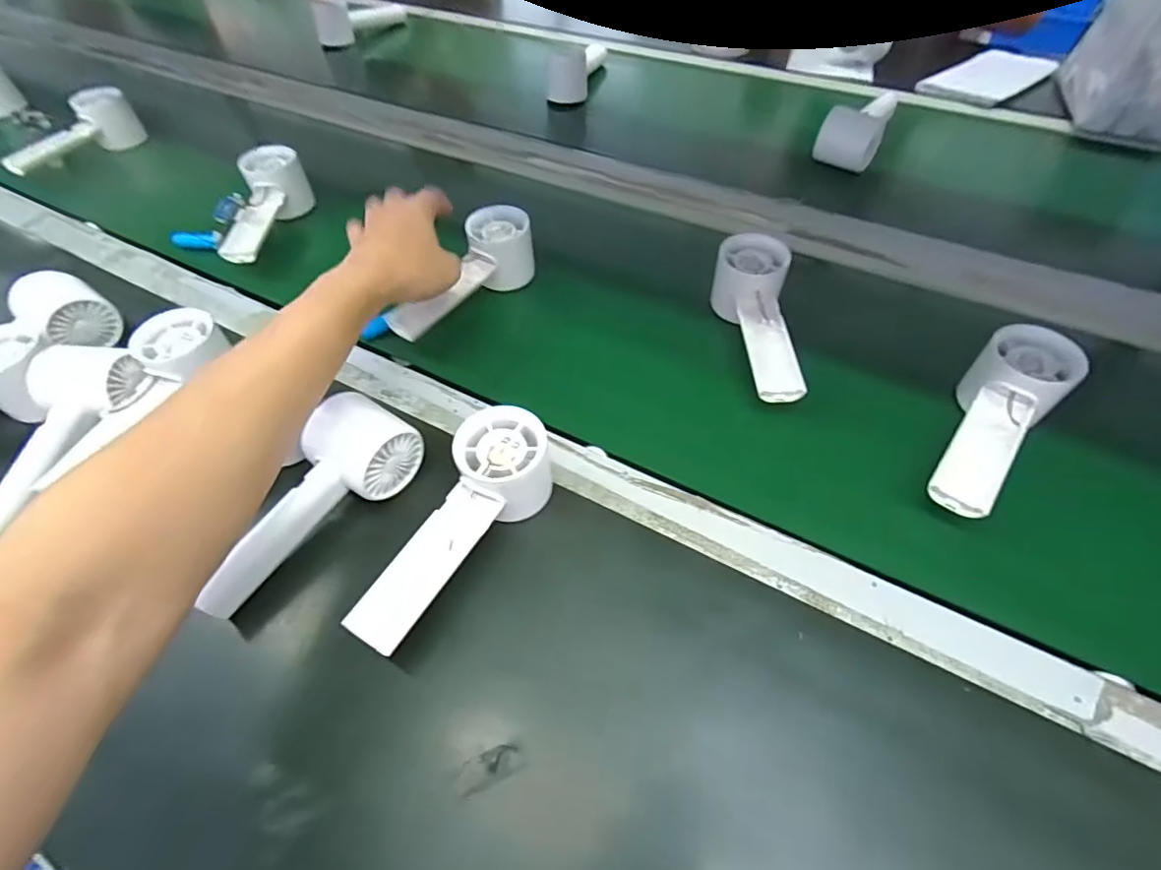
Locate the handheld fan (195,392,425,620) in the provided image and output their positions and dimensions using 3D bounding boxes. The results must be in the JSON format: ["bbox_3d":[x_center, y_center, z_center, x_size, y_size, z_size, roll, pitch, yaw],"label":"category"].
[{"bbox_3d":[-0.174,0.045,0.352,0.058,0.046,0.155,25,60,19],"label":"handheld fan"}]

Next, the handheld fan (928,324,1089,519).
[{"bbox_3d":[0.282,-0.005,0.383,0.056,0.067,0.150,35,64,24],"label":"handheld fan"}]

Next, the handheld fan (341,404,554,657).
[{"bbox_3d":[-0.074,0.059,0.341,0.055,0.056,0.157,24,60,19],"label":"handheld fan"}]

